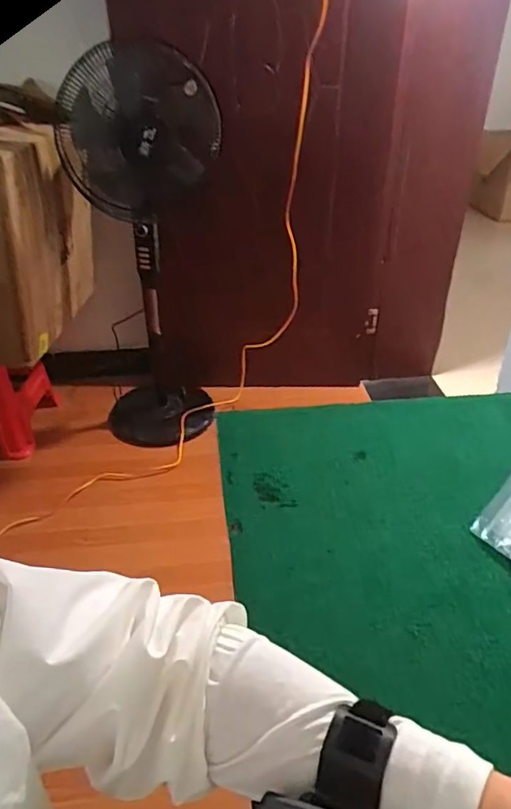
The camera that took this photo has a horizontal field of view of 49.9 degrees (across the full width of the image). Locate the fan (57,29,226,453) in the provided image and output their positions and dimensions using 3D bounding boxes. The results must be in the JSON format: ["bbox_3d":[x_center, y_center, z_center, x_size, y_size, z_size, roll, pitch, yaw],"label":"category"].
[{"bbox_3d":[-0.296,-0.401,1.655,0.416,1.110,0.315,-9,35,-12],"label":"fan"}]

